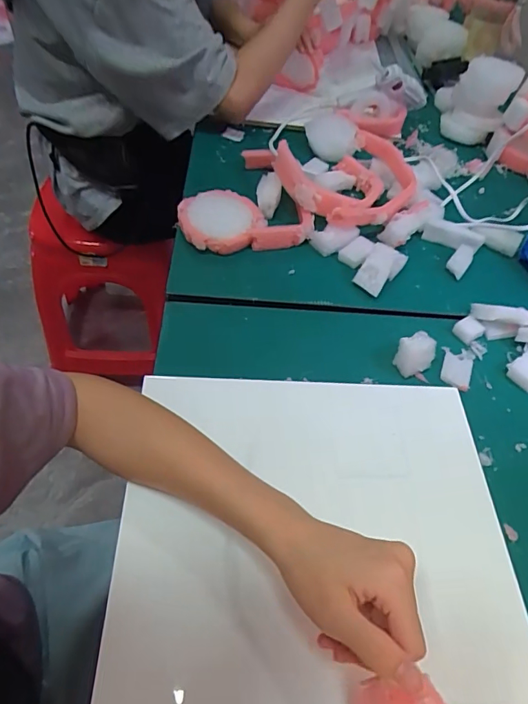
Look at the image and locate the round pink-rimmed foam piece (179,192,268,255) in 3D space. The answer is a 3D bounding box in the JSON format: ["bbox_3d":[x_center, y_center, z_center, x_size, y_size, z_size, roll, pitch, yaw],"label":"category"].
[{"bbox_3d":[-0.052,-0.155,0.559,0.094,0.031,0.091,4,53,-5],"label":"round pink-rimmed foam piece"}]

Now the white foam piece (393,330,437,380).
[{"bbox_3d":[0.149,0.001,0.460,0.034,0.031,0.029,-21,59,-22],"label":"white foam piece"}]

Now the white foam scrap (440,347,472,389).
[{"bbox_3d":[0.197,0.014,0.475,0.032,0.005,0.047,16,53,5],"label":"white foam scrap"}]

